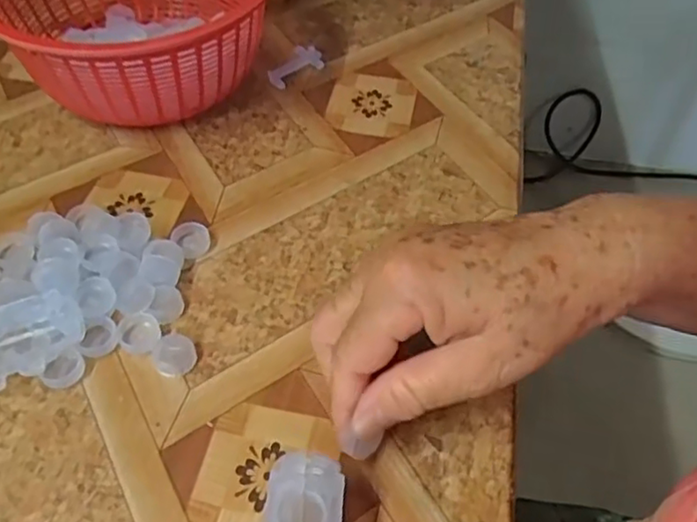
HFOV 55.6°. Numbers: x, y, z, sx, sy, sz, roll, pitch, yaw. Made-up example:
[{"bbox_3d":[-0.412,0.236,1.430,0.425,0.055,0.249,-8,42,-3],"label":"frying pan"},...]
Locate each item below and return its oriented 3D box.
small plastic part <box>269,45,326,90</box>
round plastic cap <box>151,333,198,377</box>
[{"bbox_3d":[-0.039,-0.143,0.486,0.030,0.006,0.052,29,55,20],"label":"small plastic part"},{"bbox_3d":[-0.084,0.044,0.320,0.021,0.008,0.022,1,50,-1],"label":"round plastic cap"}]

